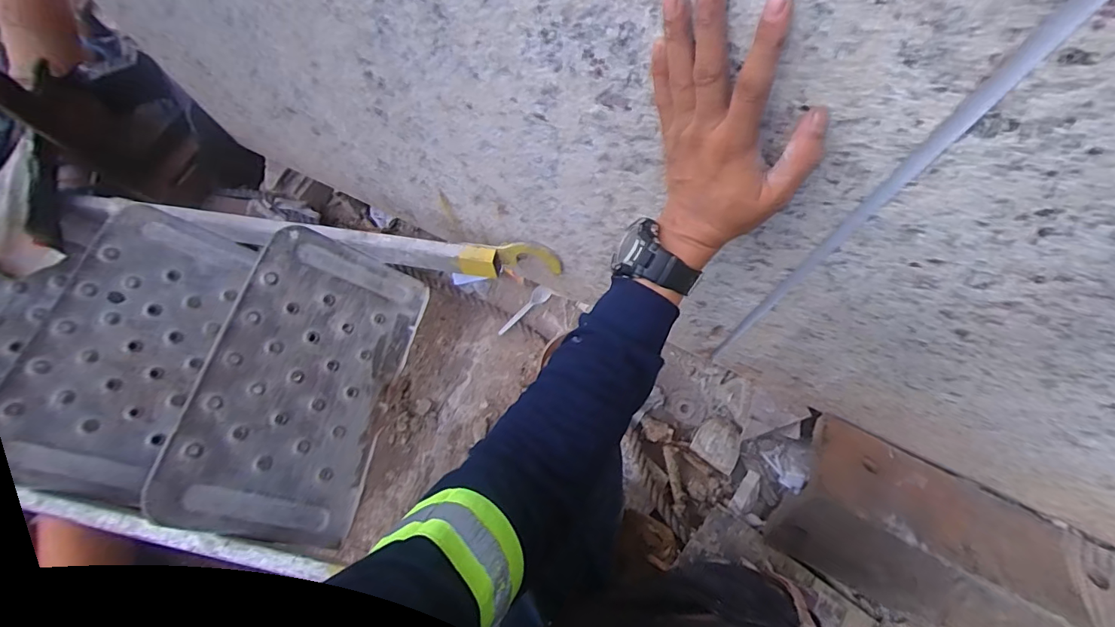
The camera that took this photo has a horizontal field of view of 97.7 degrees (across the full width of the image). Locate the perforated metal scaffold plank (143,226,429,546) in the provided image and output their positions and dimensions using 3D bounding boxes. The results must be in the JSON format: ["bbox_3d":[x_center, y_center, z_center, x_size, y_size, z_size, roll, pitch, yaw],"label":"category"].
[{"bbox_3d":[-0.351,0.093,0.697,0.243,0.028,0.401,30,61,-34],"label":"perforated metal scaffold plank"}]

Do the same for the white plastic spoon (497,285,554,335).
[{"bbox_3d":[-0.063,-0.007,0.949,0.027,0.010,0.142,38,60,14],"label":"white plastic spoon"}]

